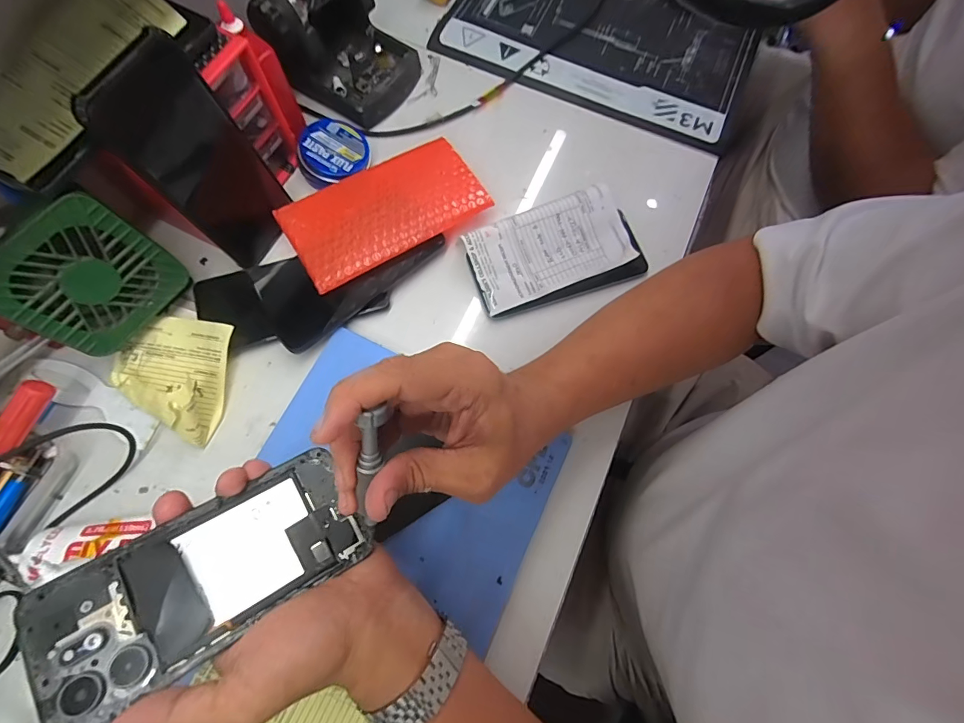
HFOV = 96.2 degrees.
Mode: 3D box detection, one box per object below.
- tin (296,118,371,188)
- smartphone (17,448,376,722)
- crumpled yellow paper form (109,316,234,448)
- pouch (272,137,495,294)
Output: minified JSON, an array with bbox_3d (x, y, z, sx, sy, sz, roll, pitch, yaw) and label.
[{"bbox_3d":[-0.141,-0.198,0.415,0.065,0.028,0.065,1,74,-2],"label":"tin"},{"bbox_3d":[-0.151,0.118,0.240,0.160,0.009,0.074,-28,77,-23],"label":"smartphone"},{"bbox_3d":[-0.255,0.006,0.345,0.096,0.038,0.095,14,74,2],"label":"crumpled yellow paper form"},{"bbox_3d":[-0.086,-0.139,0.389,0.172,0.008,0.094,-29,76,-13],"label":"pouch"}]

